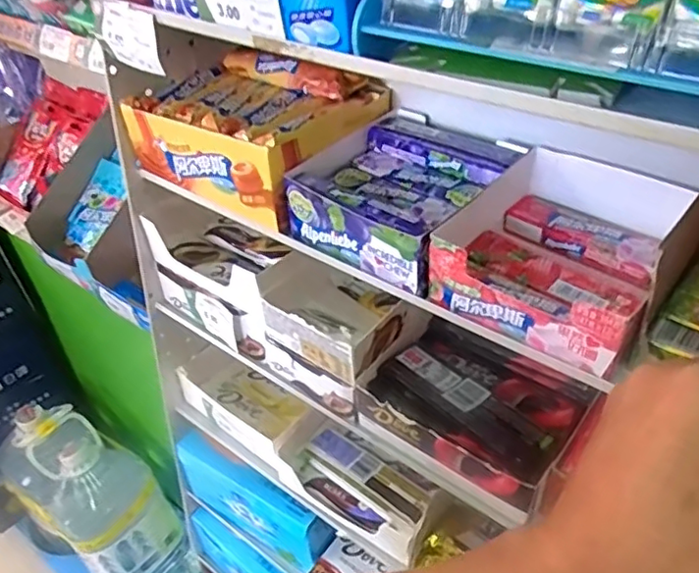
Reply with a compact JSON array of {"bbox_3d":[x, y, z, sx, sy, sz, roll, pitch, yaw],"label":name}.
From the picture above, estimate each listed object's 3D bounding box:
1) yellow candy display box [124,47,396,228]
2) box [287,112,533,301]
[{"bbox_3d":[-0.073,-0.124,0.463,0.169,0.072,0.122,23,47,28],"label":"yellow candy display box"},{"bbox_3d":[0.039,-0.063,0.405,0.112,0.048,0.122,29,49,33],"label":"box"}]

